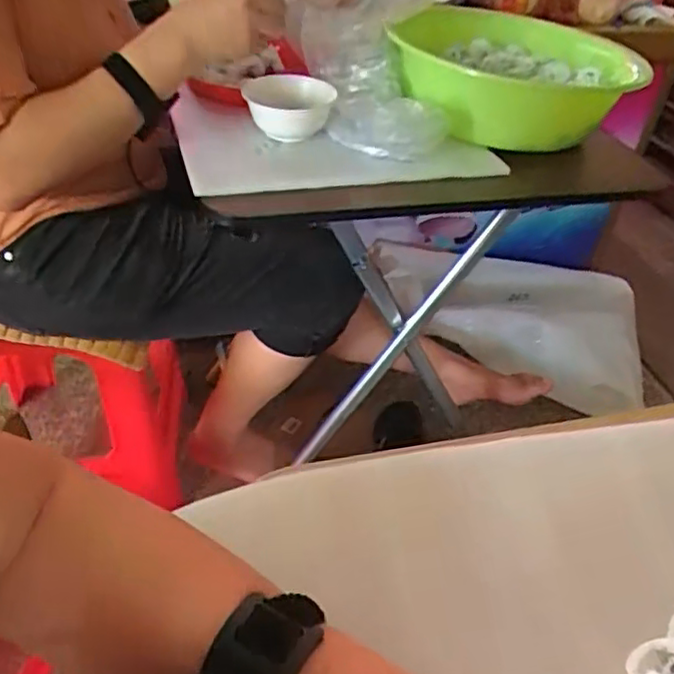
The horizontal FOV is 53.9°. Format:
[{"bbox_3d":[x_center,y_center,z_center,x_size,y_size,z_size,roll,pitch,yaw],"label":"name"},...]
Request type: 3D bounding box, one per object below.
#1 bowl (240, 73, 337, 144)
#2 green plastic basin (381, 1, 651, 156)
[{"bbox_3d":[-0.062,-0.295,0.836,0.112,0.046,0.131,1,39,-5],"label":"bowl"},{"bbox_3d":[0.232,-0.363,0.906,0.327,0.098,0.337,4,39,-1],"label":"green plastic basin"}]

